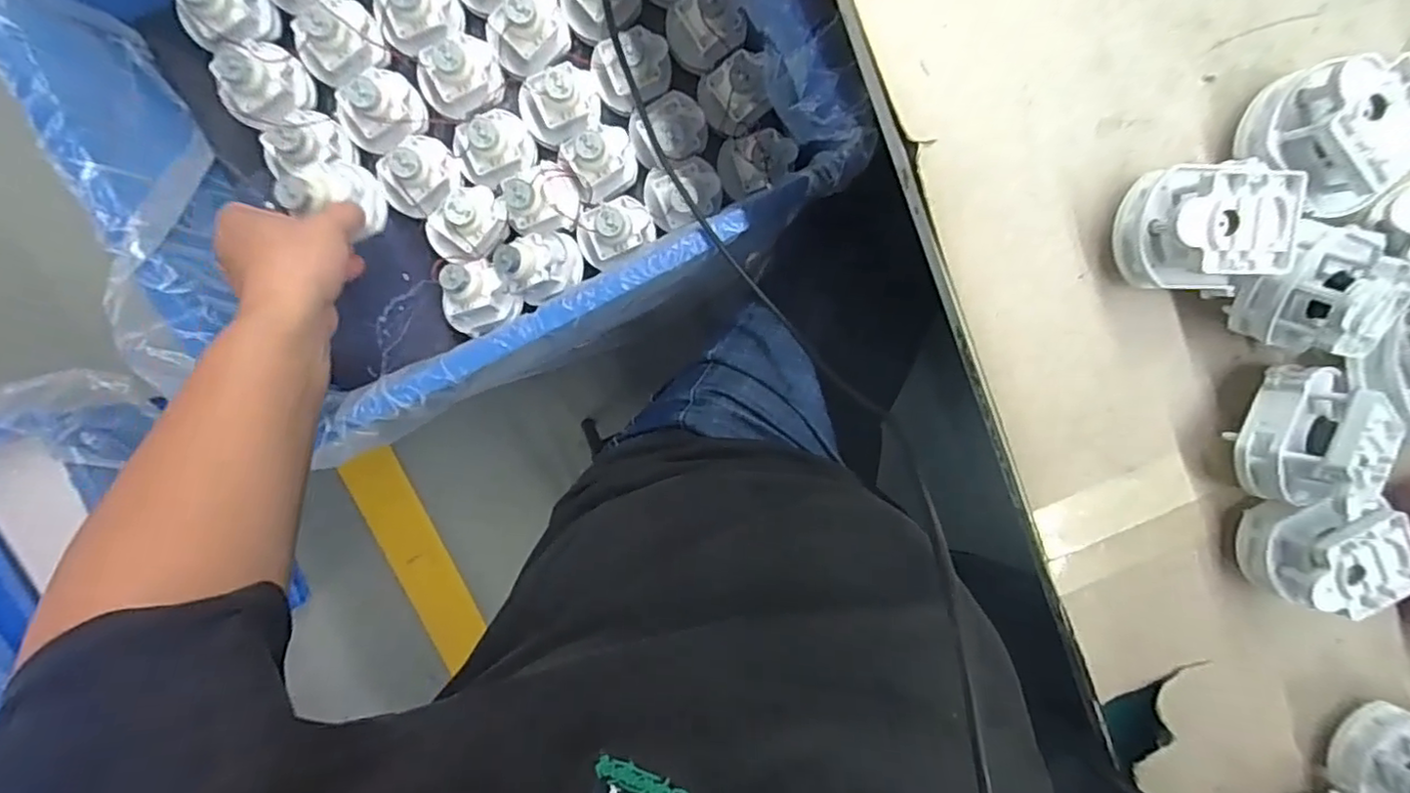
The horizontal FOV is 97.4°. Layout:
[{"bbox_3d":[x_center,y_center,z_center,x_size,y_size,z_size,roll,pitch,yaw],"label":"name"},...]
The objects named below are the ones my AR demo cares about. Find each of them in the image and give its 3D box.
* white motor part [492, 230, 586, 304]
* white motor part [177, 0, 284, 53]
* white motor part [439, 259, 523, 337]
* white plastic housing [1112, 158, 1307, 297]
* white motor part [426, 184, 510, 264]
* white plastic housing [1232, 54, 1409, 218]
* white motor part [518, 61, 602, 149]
[{"bbox_3d":[-0.146,-0.115,0.552,0.073,0.043,0.058,-23,99,-1],"label":"white motor part"},{"bbox_3d":[-0.394,-0.318,0.507,0.048,0.056,0.065,42,93,-9],"label":"white motor part"},{"bbox_3d":[-0.205,-0.088,0.548,0.062,0.041,0.060,-1,98,-5],"label":"white motor part"},{"bbox_3d":[0.233,-0.079,0.293,0.063,0.051,0.059,2,98,-5],"label":"white plastic housing"},{"bbox_3d":[-0.209,-0.150,0.540,0.060,0.033,0.071,33,94,-8],"label":"white motor part"},{"bbox_3d":[0.289,-0.116,0.286,0.064,0.049,0.057,26,95,-8],"label":"white plastic housing"},{"bbox_3d":[-0.127,-0.254,0.535,0.069,0.047,0.055,-21,99,-2],"label":"white motor part"}]

